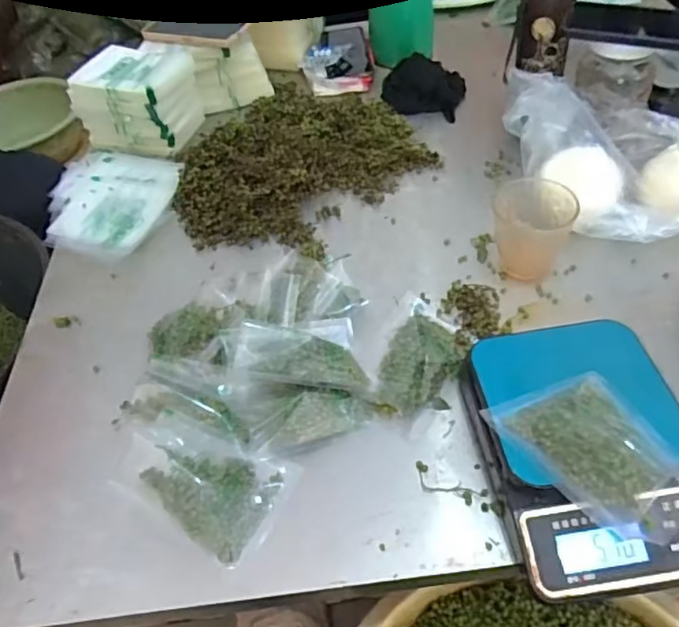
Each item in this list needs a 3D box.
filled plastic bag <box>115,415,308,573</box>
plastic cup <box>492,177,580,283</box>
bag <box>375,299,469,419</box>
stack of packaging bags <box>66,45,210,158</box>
[{"bbox_3d":[-0.118,0.140,0.502,0.140,0.035,0.092,18,53,22],"label":"filled plastic bag"},{"bbox_3d":[0.206,-0.093,0.632,0.079,0.087,0.091,16,53,21],"label":"plastic cup"},{"bbox_3d":[0.082,0.041,0.575,0.073,0.021,0.139,11,51,16],"label":"bag"},{"bbox_3d":[-0.293,-0.316,0.867,0.146,0.106,0.115,7,50,13],"label":"stack of packaging bags"}]

